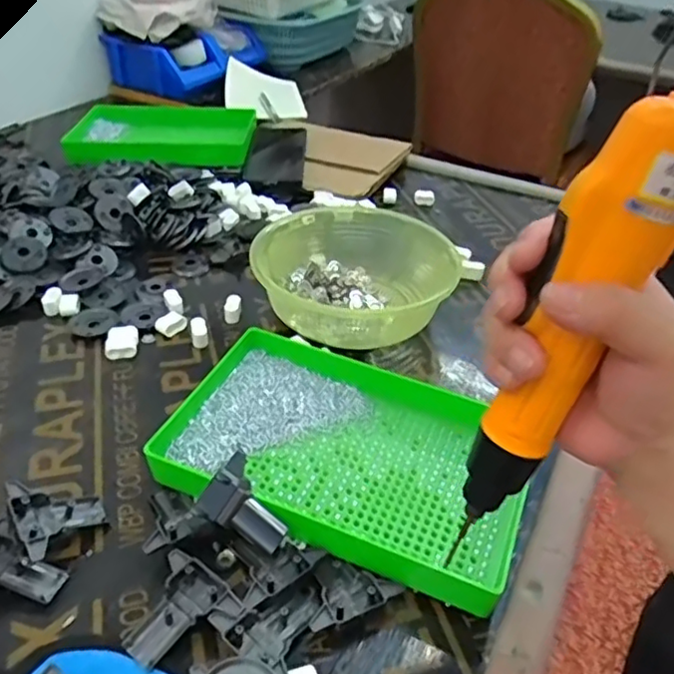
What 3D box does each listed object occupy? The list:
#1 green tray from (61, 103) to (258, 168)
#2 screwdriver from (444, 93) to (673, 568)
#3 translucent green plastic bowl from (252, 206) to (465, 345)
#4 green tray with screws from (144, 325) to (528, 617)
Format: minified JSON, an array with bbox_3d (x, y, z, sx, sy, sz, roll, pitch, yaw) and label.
[{"bbox_3d":[-0.252,-0.287,0.907,0.258,0.041,0.199,2,38,-3],"label":"green tray"},{"bbox_3d":[0.093,0.002,0.270,0.034,0.211,0.036,-3,36,-30],"label":"screwdriver"},{"bbox_3d":[0.014,-0.076,0.638,0.194,0.066,0.209,2,38,-2],"label":"translucent green plastic bowl"},{"bbox_3d":[0.007,0.083,0.453,0.249,0.040,0.154,18,40,17],"label":"green tray with screws"}]

